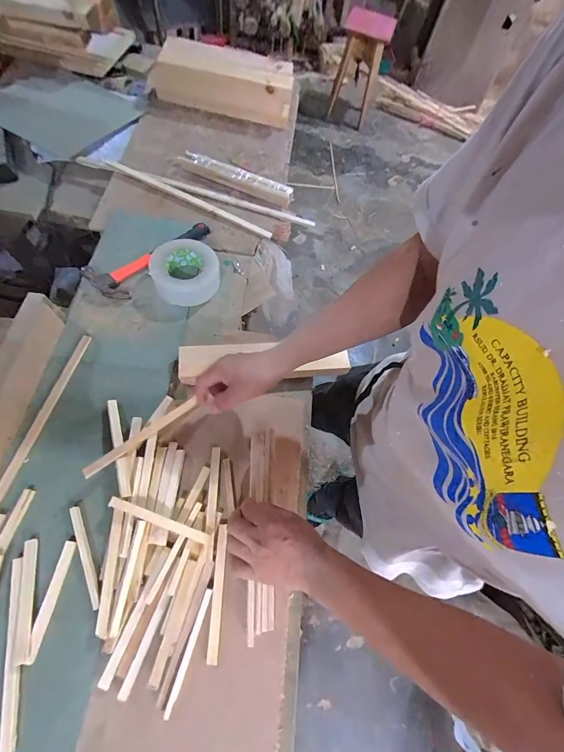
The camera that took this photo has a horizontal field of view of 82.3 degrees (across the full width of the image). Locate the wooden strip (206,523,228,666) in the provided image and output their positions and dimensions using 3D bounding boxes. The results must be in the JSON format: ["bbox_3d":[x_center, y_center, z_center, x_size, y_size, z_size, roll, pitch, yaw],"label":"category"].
[{"bbox_3d":[-0.091,0.299,0.454,0.017,0.009,0.171,3,66,-5],"label":"wooden strip"}]

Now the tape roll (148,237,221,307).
[{"bbox_3d":[-0.193,-0.213,0.664,0.139,0.063,0.133,2,66,-5],"label":"tape roll"}]

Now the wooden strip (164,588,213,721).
[{"bbox_3d":[-0.121,0.359,0.423,0.010,0.006,0.137,18,65,2],"label":"wooden strip"}]

